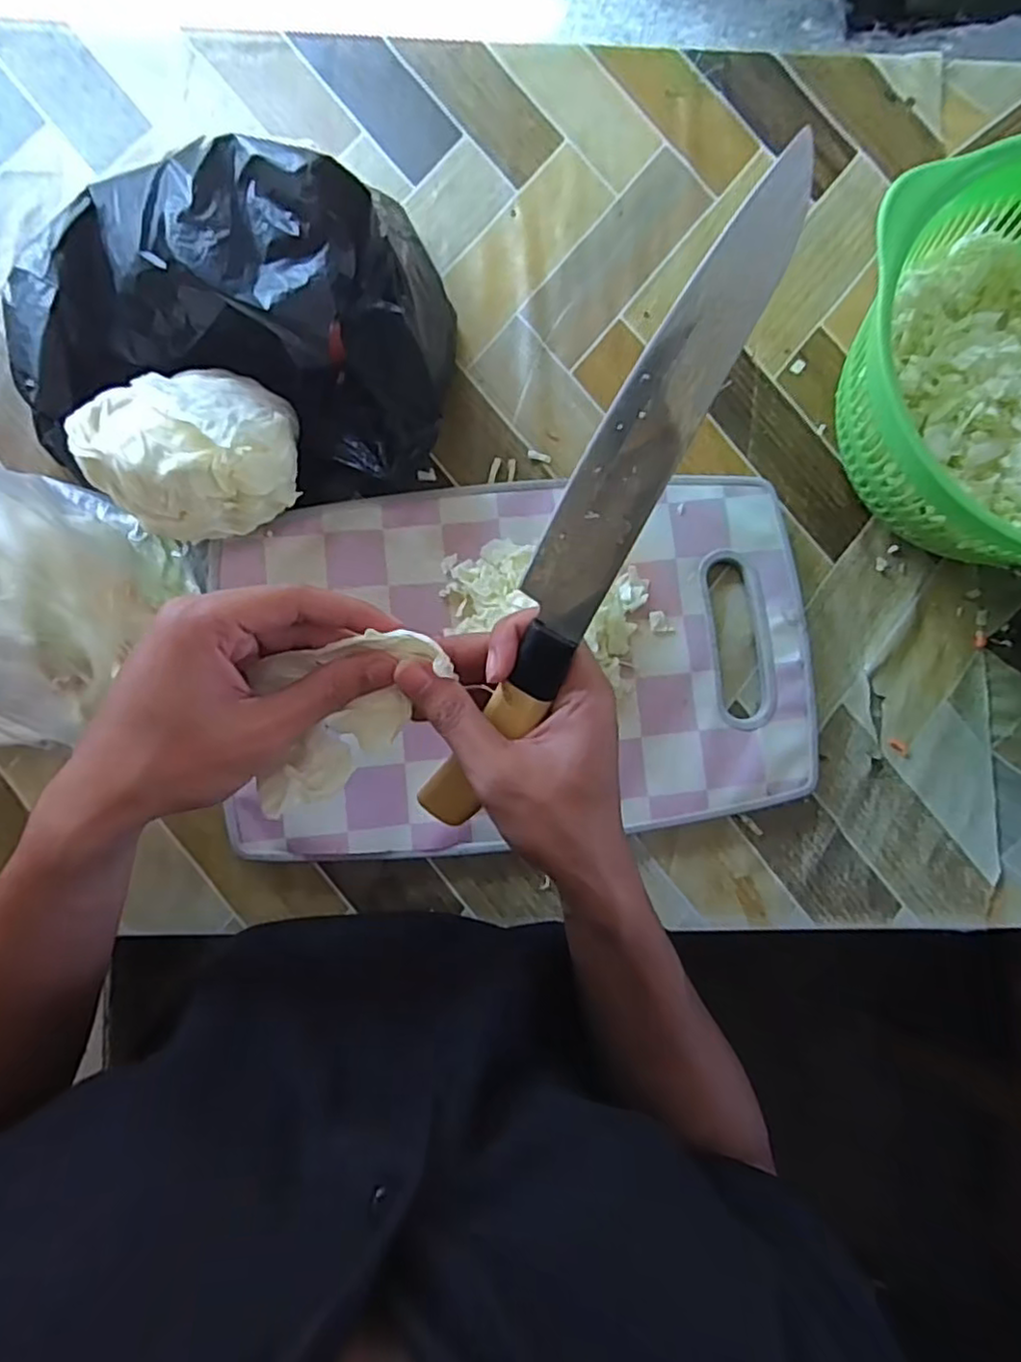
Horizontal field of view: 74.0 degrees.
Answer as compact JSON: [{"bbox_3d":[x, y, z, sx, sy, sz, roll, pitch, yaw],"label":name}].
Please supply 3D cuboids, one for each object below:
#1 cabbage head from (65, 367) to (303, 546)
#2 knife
[{"bbox_3d":[-0.172,-0.129,0.379,0.102,0.078,0.095,0,85,-3],"label":"cabbage head"},{"bbox_3d":[0.026,-0.045,0.269,0.031,0.017,0.283,28,117,0],"label":"knife"}]

